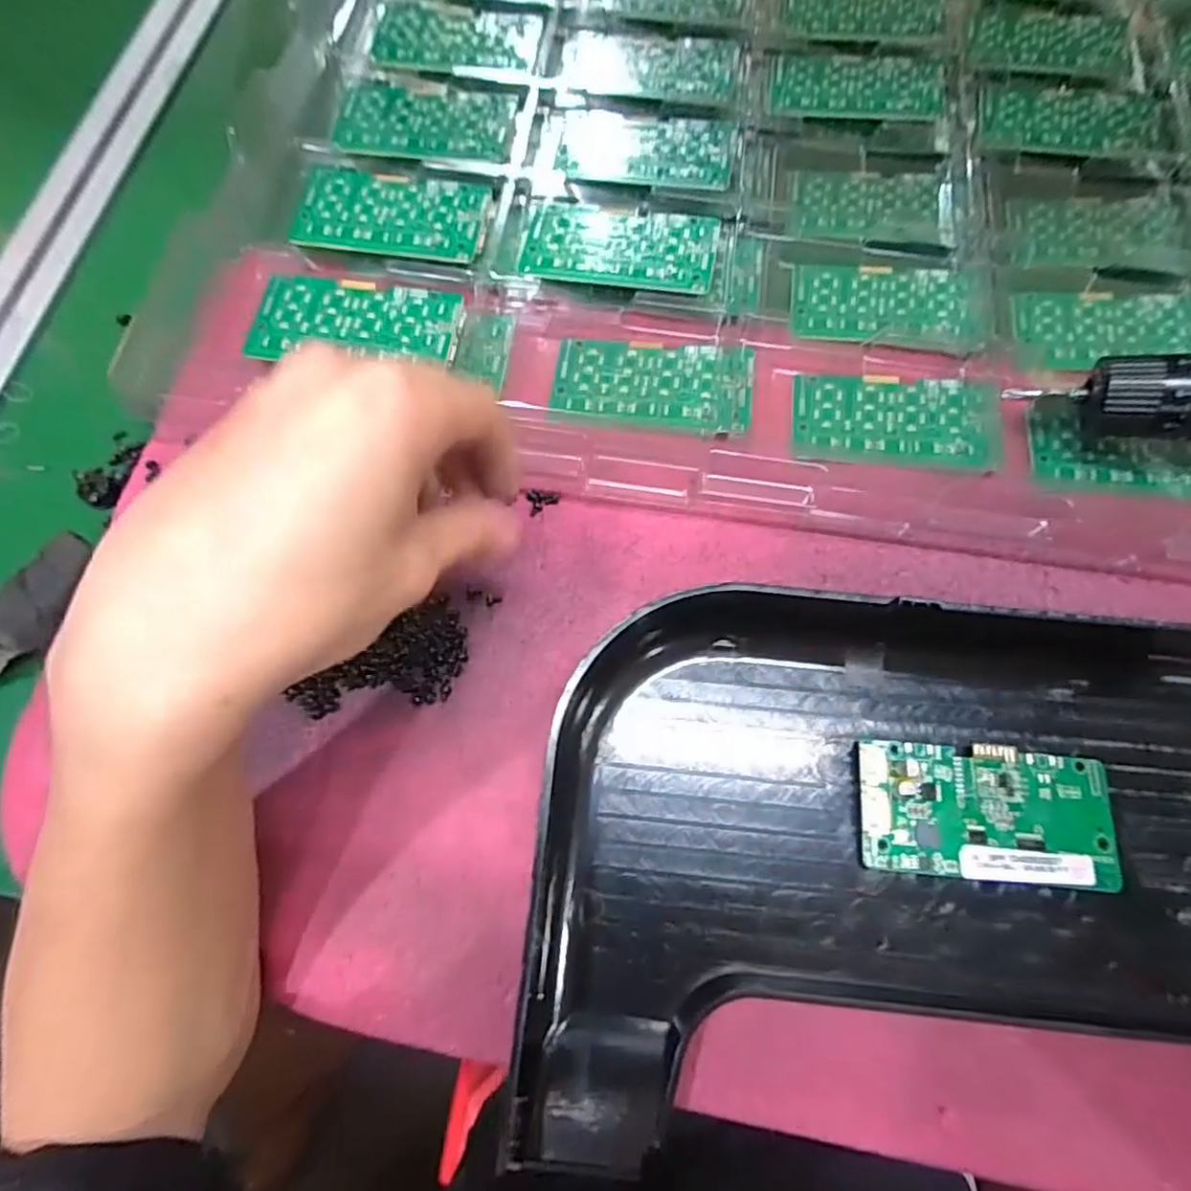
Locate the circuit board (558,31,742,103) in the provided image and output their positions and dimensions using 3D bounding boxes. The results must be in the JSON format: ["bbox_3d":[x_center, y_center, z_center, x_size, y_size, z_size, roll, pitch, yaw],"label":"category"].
[{"bbox_3d":[0.031,-0.302,0.363,0.098,0.004,0.054,5,73,1],"label":"circuit board"}]

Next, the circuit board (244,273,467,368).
[{"bbox_3d":[-0.111,-0.125,0.300,0.095,0.011,0.047,9,73,2],"label":"circuit board"}]

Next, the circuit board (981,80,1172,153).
[{"bbox_3d":[0.267,-0.269,0.360,0.098,0.006,0.054,7,73,1],"label":"circuit board"}]

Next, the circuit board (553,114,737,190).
[{"bbox_3d":[0.027,-0.237,0.341,0.092,0.005,0.050,6,73,1],"label":"circuit board"}]

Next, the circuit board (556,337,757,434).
[{"bbox_3d":[0.027,-0.102,0.307,0.093,0.010,0.046,8,73,2],"label":"circuit board"}]

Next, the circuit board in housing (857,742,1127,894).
[{"bbox_3d":[0.150,0.083,0.246,0.094,0.008,0.048,6,73,1],"label":"circuit board in housing"}]

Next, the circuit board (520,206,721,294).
[{"bbox_3d":[0.012,-0.173,0.318,0.093,0.005,0.046,6,71,6],"label":"circuit board"}]

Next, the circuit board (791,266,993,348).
[{"bbox_3d":[0.150,-0.149,0.327,0.096,0.004,0.047,4,72,6],"label":"circuit board"}]

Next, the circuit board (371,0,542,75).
[{"bbox_3d":[-0.079,-0.319,0.367,0.091,0.004,0.055,6,73,1],"label":"circuit board"}]

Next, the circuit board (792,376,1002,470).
[{"bbox_3d":[0.142,-0.083,0.303,0.093,0.004,0.047,6,71,7],"label":"circuit board"}]

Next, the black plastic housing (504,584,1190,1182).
[{"bbox_3d":[0.154,0.079,0.230,0.362,0.049,0.177,-3,73,-1],"label":"black plastic housing"}]

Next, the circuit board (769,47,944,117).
[{"bbox_3d":[0.149,-0.291,0.364,0.096,0.007,0.051,0,73,-1],"label":"circuit board"}]

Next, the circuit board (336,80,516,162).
[{"bbox_3d":[-0.091,-0.254,0.344,0.092,0.004,0.050,8,73,2],"label":"circuit board"}]

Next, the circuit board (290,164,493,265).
[{"bbox_3d":[-0.101,-0.191,0.322,0.095,0.005,0.053,8,73,1],"label":"circuit board"}]

